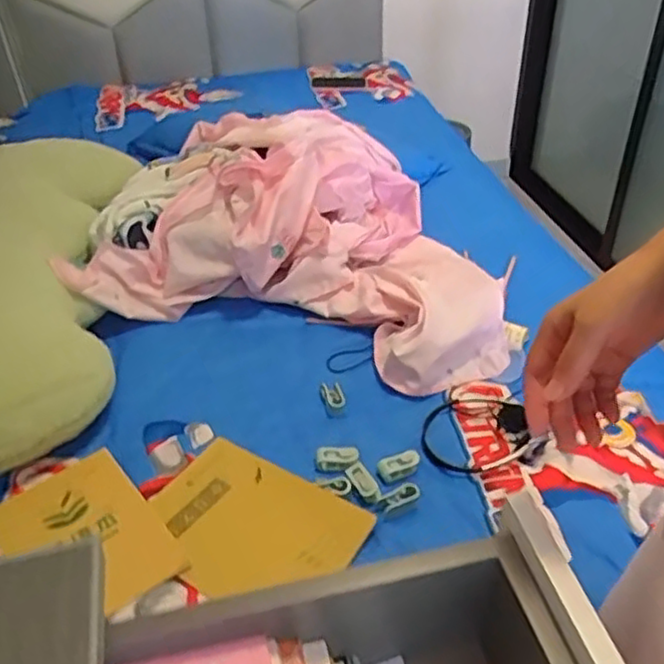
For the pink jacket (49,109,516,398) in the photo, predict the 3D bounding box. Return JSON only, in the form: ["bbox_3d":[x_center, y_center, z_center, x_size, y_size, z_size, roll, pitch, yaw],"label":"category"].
[{"bbox_3d":[-0.035,-0.195,1.236,0.727,0.182,0.576,10,41,15],"label":"pink jacket"}]

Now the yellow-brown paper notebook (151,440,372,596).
[{"bbox_3d":[-0.103,0.233,0.838,0.251,0.008,0.184,22,45,27],"label":"yellow-brown paper notebook"}]

